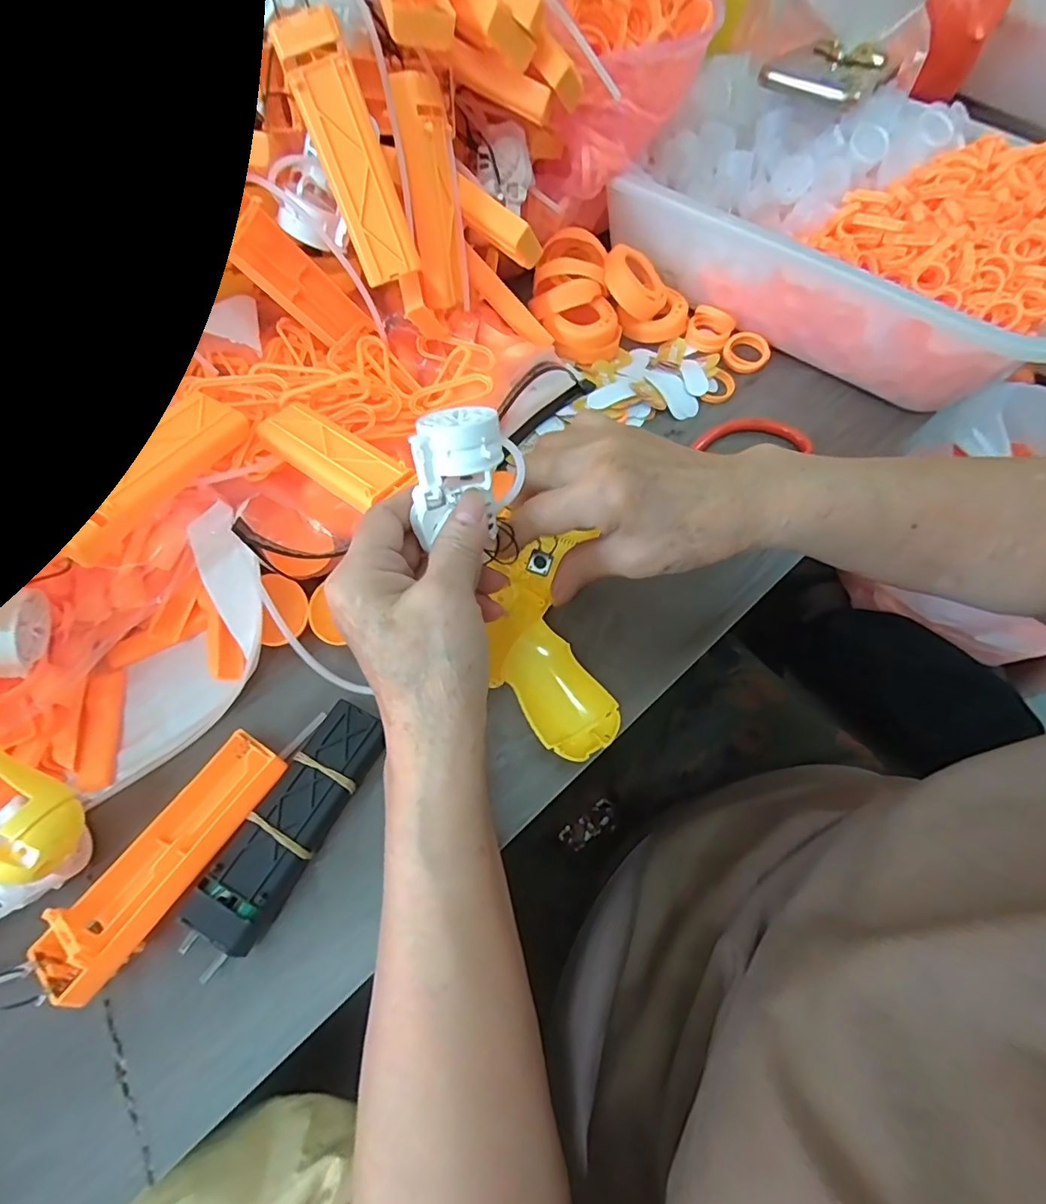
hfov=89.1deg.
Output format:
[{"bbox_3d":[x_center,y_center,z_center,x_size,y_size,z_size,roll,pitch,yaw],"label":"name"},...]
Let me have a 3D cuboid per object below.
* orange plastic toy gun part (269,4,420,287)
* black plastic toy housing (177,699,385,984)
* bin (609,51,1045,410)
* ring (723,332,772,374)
[{"bbox_3d":[-0.089,-0.232,0.279,0.029,0.108,0.014,-32,34,-18],"label":"orange plastic toy gun part"},{"bbox_3d":[-0.105,0.100,0.248,0.033,0.024,0.108,26,64,9],"label":"black plastic toy housing"},{"bbox_3d":[0.255,-0.288,0.423,0.331,0.106,0.213,32,66,12],"label":"bin"},{"bbox_3d":[0.182,-0.204,0.431,0.036,0.008,0.039,27,65,9],"label":"ring"}]

